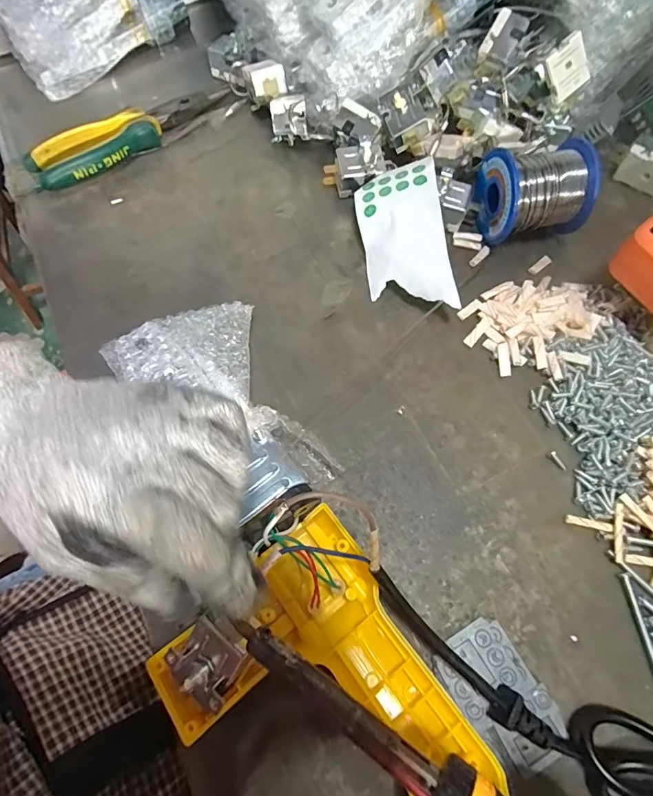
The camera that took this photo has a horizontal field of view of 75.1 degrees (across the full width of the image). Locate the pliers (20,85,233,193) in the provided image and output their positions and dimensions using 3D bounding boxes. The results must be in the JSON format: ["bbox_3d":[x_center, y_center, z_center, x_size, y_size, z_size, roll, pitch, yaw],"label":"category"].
[{"bbox_3d":[-0.169,-0.235,0.376,0.182,0.026,0.044,-35,71,-12],"label":"pliers"}]

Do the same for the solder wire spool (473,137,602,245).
[{"bbox_3d":[0.154,-0.150,0.317,0.075,0.053,0.057,-8,68,-1],"label":"solder wire spool"}]

